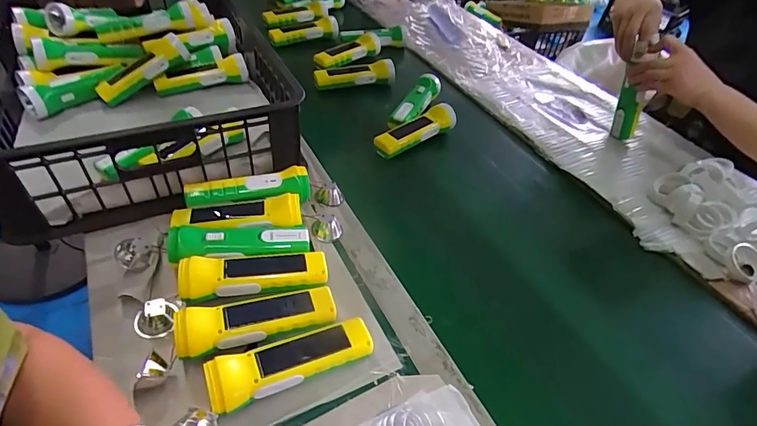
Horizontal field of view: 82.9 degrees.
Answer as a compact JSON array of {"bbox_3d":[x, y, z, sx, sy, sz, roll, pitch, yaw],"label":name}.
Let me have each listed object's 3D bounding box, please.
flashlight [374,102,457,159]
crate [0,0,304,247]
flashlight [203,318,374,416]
[{"bbox_3d":[0.065,-0.152,0.780,0.178,0.041,0.052,-31,55,-34],"label":"flashlight"},{"bbox_3d":[-0.409,-0.241,0.718,0.392,0.126,0.590,-18,47,-25],"label":"crate"},{"bbox_3d":[-0.086,0.152,0.432,0.162,0.043,0.047,-15,48,-22],"label":"flashlight"}]

